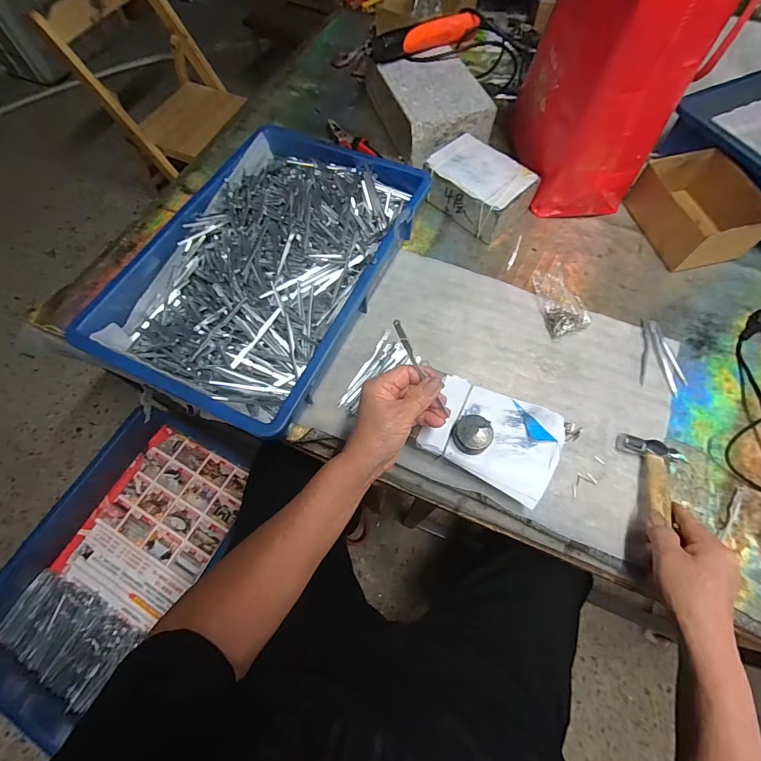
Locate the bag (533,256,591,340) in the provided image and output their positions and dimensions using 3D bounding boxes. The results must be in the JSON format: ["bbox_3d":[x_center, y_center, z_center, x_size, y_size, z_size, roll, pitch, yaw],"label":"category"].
[{"bbox_3d":[0.246,-0.112,0.516,0.058,0.040,0.094,-17,66,-7],"label":"bag"}]

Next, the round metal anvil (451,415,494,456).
[{"bbox_3d":[0.098,0.058,0.403,0.038,0.019,0.040,0,65,0],"label":"round metal anvil"}]

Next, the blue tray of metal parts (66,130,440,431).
[{"bbox_3d":[-0.147,-0.156,0.517,0.286,0.082,0.424,23,68,11],"label":"blue tray of metal parts"}]

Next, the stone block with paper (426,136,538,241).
[{"bbox_3d":[0.149,-0.297,0.588,0.147,0.071,0.101,38,71,16],"label":"stone block with paper"}]

